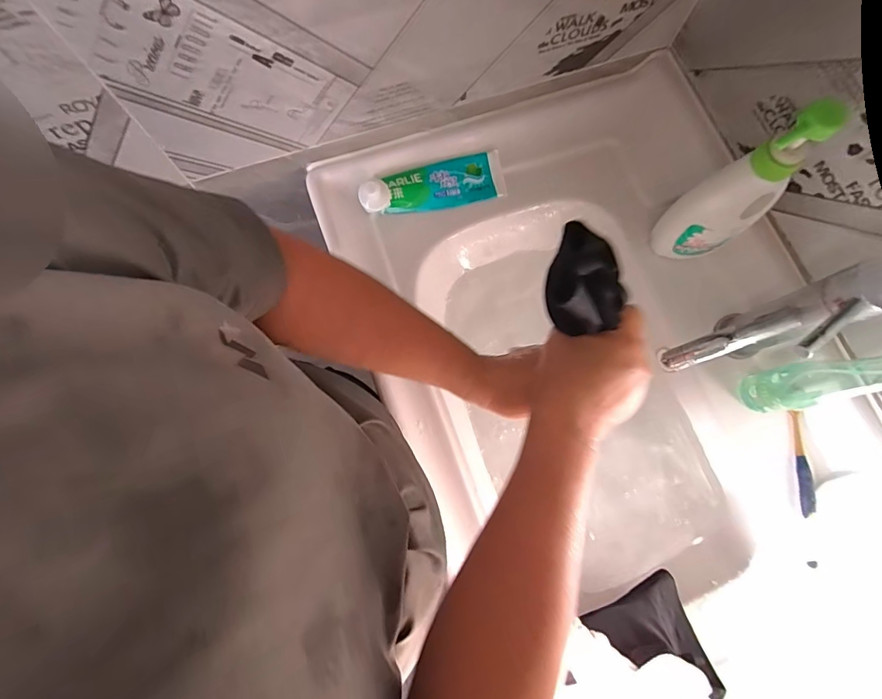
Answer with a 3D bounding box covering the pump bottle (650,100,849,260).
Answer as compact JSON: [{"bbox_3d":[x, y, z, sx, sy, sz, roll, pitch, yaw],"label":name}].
[{"bbox_3d":[0.288,-0.150,0.426,0.082,0.207,0.041,-8,77,-3],"label":"pump bottle"}]

